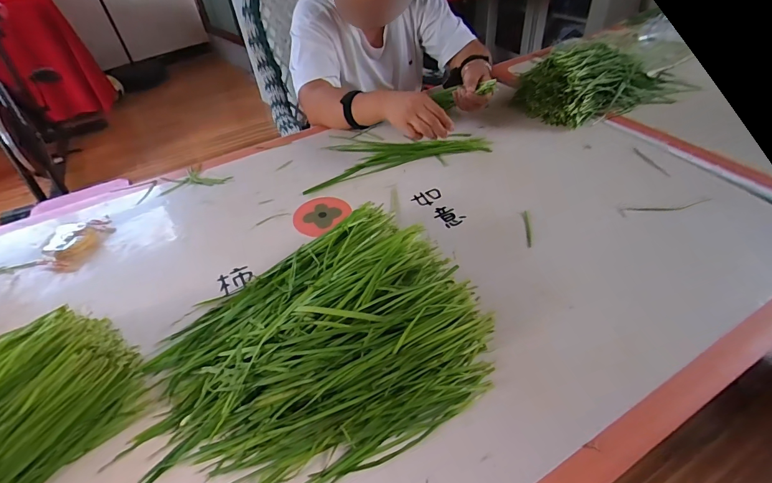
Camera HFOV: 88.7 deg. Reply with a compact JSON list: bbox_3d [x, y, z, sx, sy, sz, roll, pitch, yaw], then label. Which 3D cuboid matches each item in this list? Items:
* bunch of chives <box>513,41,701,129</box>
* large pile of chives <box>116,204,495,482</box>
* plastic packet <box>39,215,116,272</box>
[{"bbox_3d":[0.459,-0.334,0.816,0.334,0.110,0.165,-12,44,-6],"label":"bunch of chives"},{"bbox_3d":[-0.083,0.110,0.436,0.362,0.097,0.266,-24,46,-17],"label":"large pile of chives"},{"bbox_3d":[-0.495,-0.004,0.634,0.078,0.017,0.113,10,46,16],"label":"plastic packet"}]

